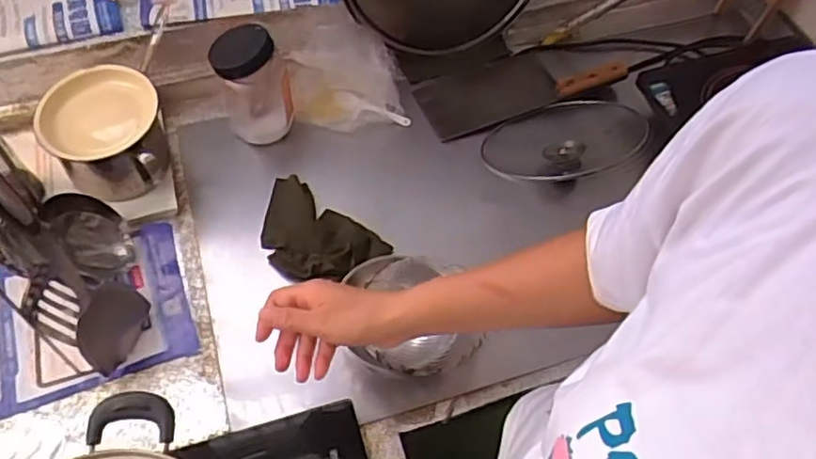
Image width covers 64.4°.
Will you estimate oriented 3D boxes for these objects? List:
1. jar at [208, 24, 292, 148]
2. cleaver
[{"bbox_3d":[-0.217,-0.199,0.902,0.083,0.145,0.081,1,56,-1],"label":"jar"},{"bbox_3d":[0.171,-0.229,1.001,0.309,0.039,0.130,-19,59,-14],"label":"cleaver"}]

